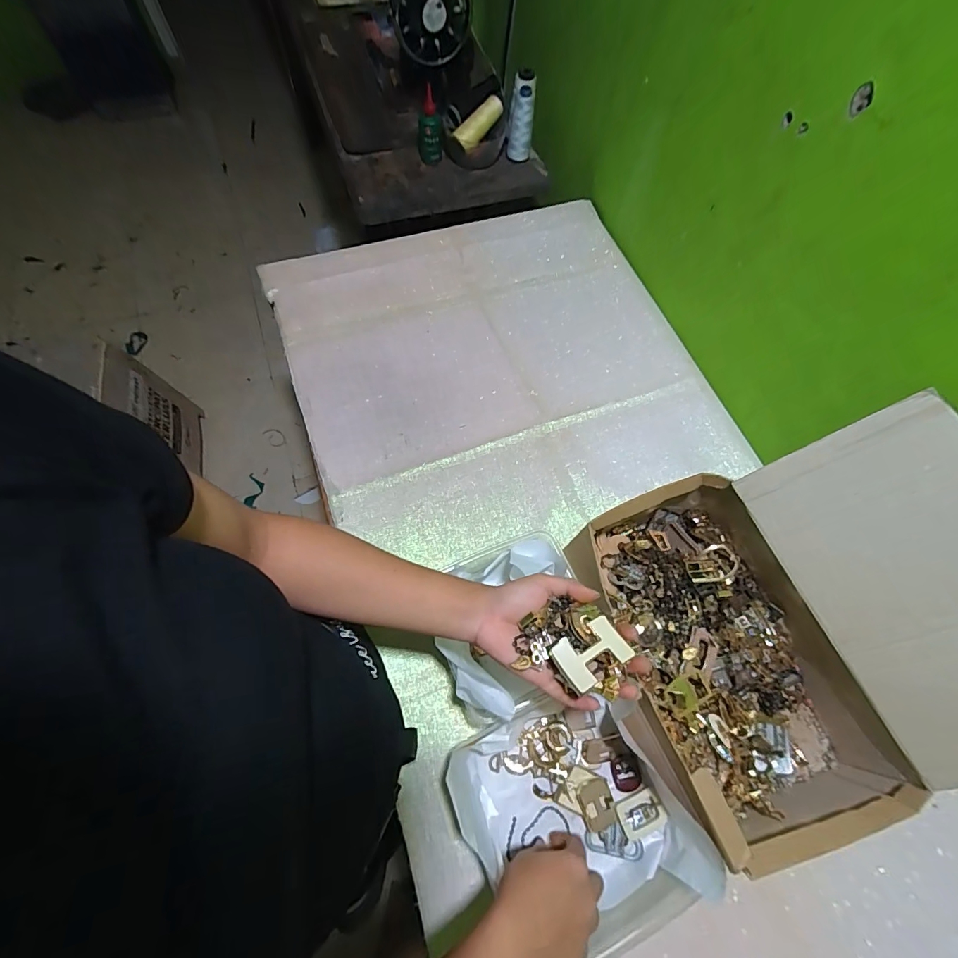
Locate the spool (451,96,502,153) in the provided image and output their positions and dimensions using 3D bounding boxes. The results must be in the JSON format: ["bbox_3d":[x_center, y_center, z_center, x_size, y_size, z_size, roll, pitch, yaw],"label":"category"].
[{"bbox_3d":[0.002,-0.667,0.813,0.112,0.037,0.031,-46,75,0],"label":"spool"}]

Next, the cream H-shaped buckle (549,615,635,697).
[{"bbox_3d":[0.091,0.141,0.354,0.058,0.005,0.040,-27,54,-19],"label":"cream H-shaped buckle"}]

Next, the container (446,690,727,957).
[{"bbox_3d":[0.097,0.328,0.420,0.201,0.077,0.210,-21,70,-11],"label":"container"}]

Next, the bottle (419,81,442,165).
[{"bbox_3d":[-0.092,-0.646,0.812,0.044,0.112,0.035,-6,67,-5],"label":"bottle"}]

